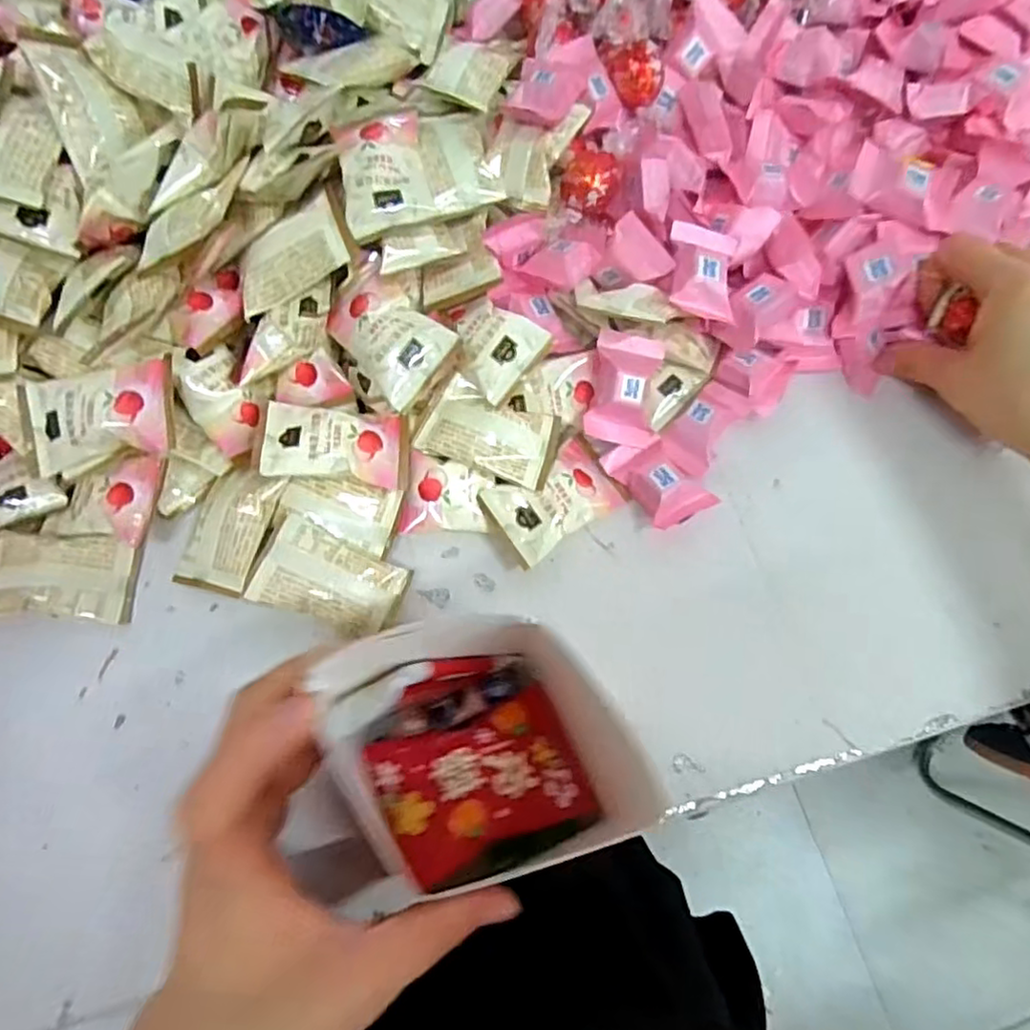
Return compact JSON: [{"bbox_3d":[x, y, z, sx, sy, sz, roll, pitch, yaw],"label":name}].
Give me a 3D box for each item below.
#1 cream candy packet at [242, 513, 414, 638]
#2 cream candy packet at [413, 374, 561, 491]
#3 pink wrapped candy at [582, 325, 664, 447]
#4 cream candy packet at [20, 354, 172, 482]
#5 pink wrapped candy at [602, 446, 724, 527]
[{"bbox_3d":[-0.086,0.031,0.310,0.065,0.015,0.041,19,72,5],"label":"cream candy packet"},{"bbox_3d":[-0.012,-0.042,0.324,0.064,0.008,0.041,19,72,5],"label":"cream candy packet"},{"bbox_3d":[0.057,-0.063,0.335,0.037,0.016,0.054,8,94,-11],"label":"pink wrapped candy"},{"bbox_3d":[-0.185,-0.044,0.292,0.065,0.013,0.041,-10,88,3],"label":"cream candy packet"},{"bbox_3d":[0.073,-0.018,0.334,0.036,0.017,0.051,-34,75,-12],"label":"pink wrapped candy"}]

